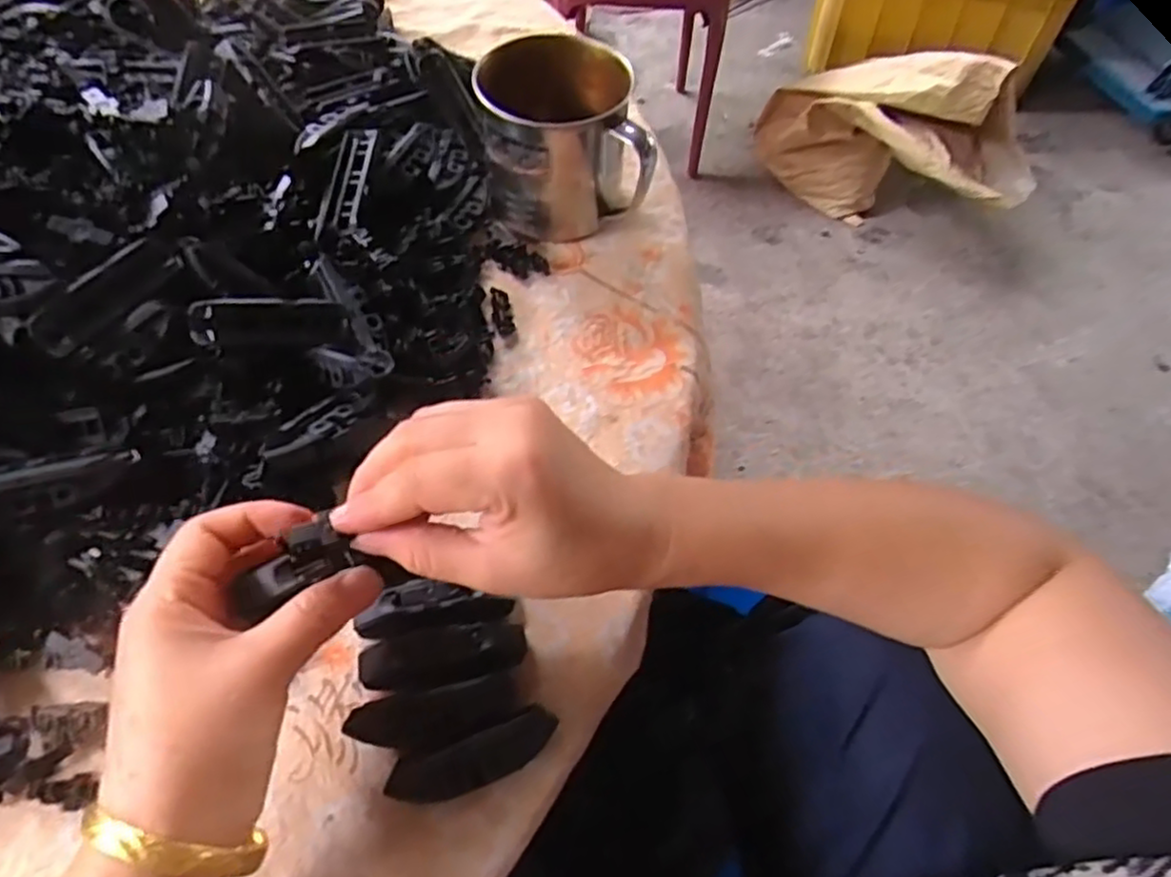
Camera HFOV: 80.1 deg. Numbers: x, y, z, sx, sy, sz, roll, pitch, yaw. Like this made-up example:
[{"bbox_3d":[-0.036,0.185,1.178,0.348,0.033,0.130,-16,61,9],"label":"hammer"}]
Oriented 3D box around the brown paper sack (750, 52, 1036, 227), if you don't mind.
[{"bbox_3d":[0.494,-0.503,1.173,0.133,0.251,0.461,-39,35,-22],"label":"brown paper sack"}]

